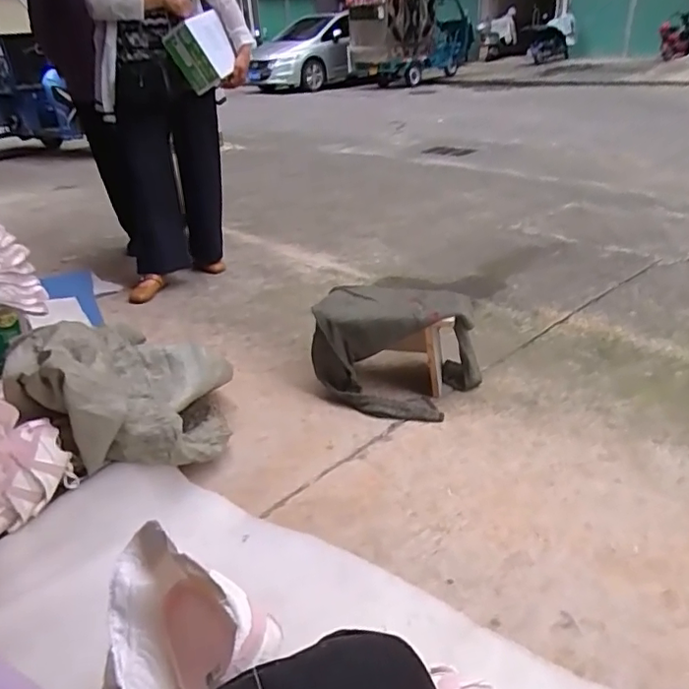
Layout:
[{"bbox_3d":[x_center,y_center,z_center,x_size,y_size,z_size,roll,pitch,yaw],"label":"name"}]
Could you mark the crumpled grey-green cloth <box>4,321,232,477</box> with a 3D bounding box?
[{"bbox_3d":[-0.467,0.100,1.179,0.425,0.261,0.326,-12,31,-14],"label":"crumpled grey-green cloth"}]

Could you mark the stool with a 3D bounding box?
[{"bbox_3d":[0.136,0.012,1.434,0.428,0.252,0.299,5,29,11],"label":"stool"}]

